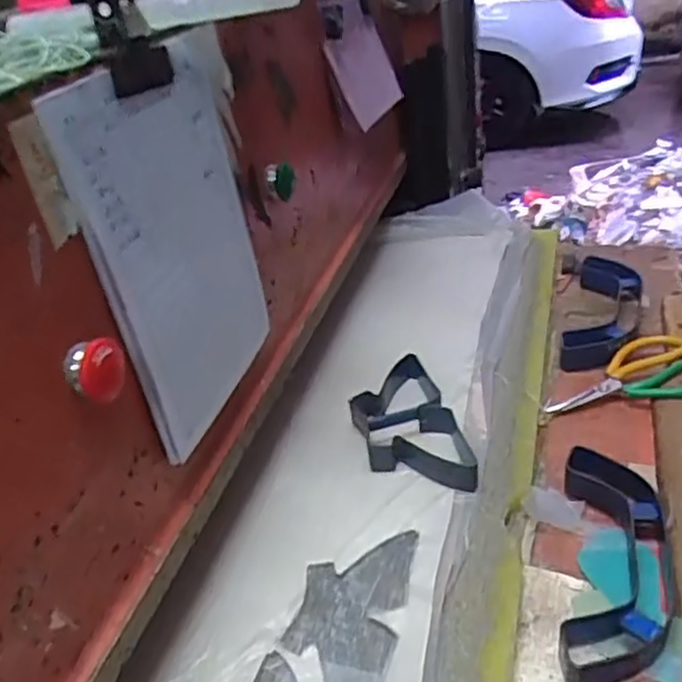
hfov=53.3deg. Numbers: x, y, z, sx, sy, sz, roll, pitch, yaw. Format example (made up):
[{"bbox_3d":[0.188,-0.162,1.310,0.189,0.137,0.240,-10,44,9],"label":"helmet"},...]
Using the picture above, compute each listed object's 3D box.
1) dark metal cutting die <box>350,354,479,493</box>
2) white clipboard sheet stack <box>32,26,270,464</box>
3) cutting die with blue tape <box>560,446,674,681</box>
[{"bbox_3d":[0.066,0.079,0.707,0.099,0.028,0.185,-6,36,-6],"label":"dark metal cutting die"},{"bbox_3d":[-0.113,-0.078,0.520,0.010,0.260,0.213,0,33,19],"label":"white clipboard sheet stack"},{"bbox_3d":[0.230,0.182,0.570,0.084,0.032,0.231,4,36,17],"label":"cutting die with blue tape"}]

